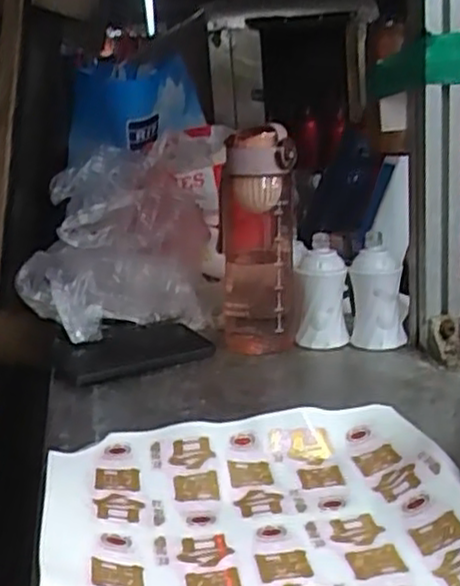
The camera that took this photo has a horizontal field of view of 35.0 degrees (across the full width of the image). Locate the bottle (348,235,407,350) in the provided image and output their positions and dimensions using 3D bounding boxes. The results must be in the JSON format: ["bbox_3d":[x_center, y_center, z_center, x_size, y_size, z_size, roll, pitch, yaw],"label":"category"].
[{"bbox_3d":[0.160,0.001,0.783,0.058,0.109,0.056,3,17,14],"label":"bottle"}]

